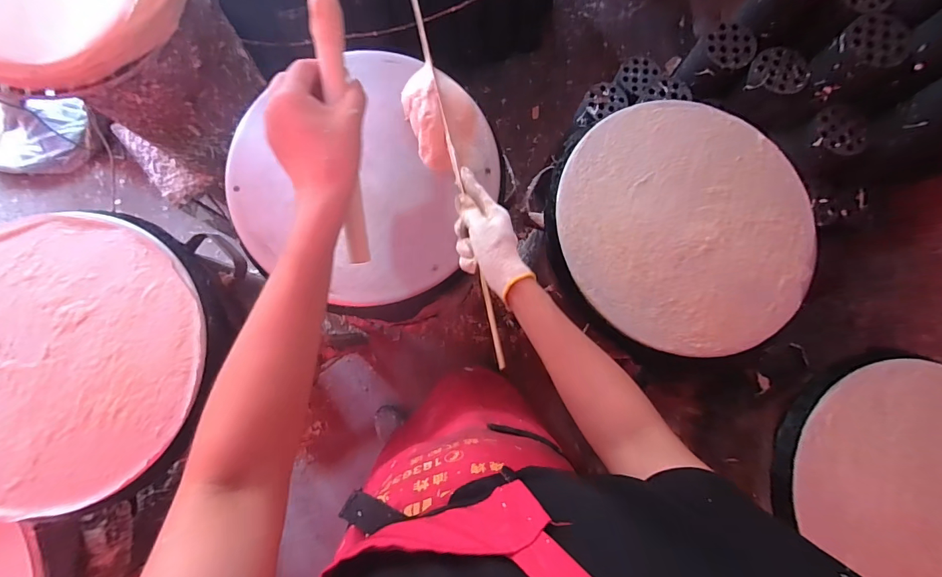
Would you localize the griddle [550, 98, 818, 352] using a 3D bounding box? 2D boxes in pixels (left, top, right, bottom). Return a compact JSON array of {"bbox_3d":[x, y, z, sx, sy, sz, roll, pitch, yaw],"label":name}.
[{"bbox_3d":[0.310,-0.097,0.587,0.385,0.031,0.367,0,82,-2],"label":"griddle"}]

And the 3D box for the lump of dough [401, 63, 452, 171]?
[{"bbox_3d":[-0.066,-0.238,0.567,0.049,0.026,0.150,-11,83,-4],"label":"lump of dough"}]

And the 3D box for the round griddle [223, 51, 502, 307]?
[{"bbox_3d":[-0.152,-0.170,0.575,0.352,0.025,0.354,0,82,-2],"label":"round griddle"}]

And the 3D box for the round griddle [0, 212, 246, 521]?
[{"bbox_3d":[-0.522,0.082,0.529,0.380,0.048,0.372,14,82,0],"label":"round griddle"}]

